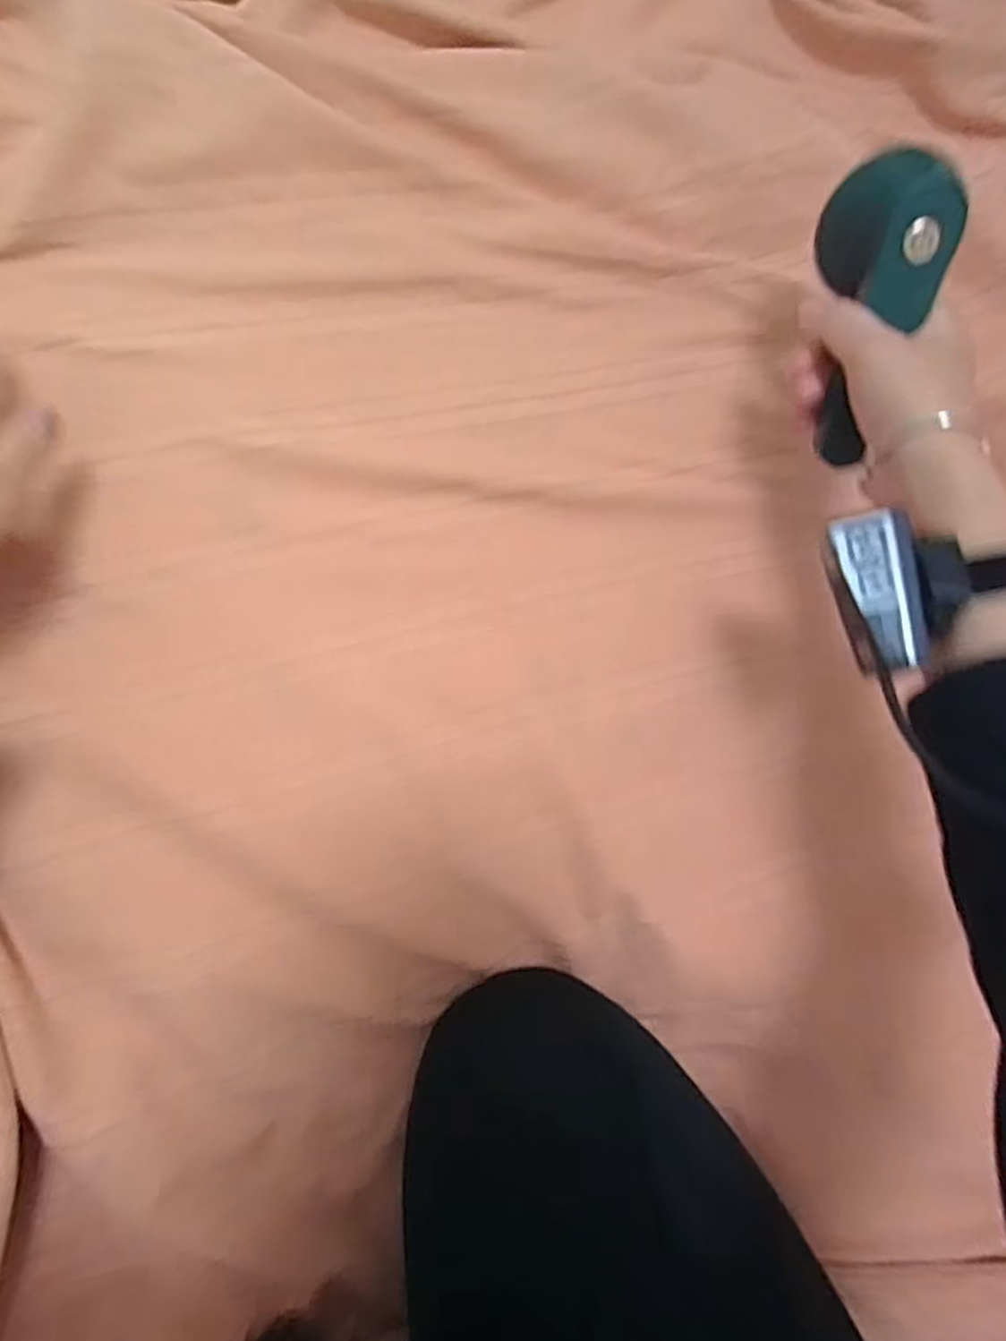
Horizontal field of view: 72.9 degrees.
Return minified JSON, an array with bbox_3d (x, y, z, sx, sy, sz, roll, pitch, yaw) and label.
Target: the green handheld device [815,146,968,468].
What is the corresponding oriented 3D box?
[{"bbox_3d":[0.193,-0.186,0.357,0.044,0.054,0.147,5,99,-8],"label":"green handheld device"}]

